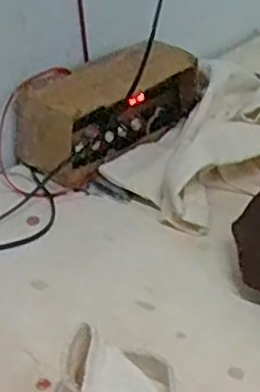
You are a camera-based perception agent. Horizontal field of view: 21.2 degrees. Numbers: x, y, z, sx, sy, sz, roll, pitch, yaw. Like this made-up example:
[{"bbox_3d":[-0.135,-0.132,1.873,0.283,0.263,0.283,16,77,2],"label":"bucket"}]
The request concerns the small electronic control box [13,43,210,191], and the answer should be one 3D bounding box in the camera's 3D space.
[{"bbox_3d":[-0.016,-0.088,0.682,0.190,0.089,0.079,-29,43,-35],"label":"small electronic control box"}]

